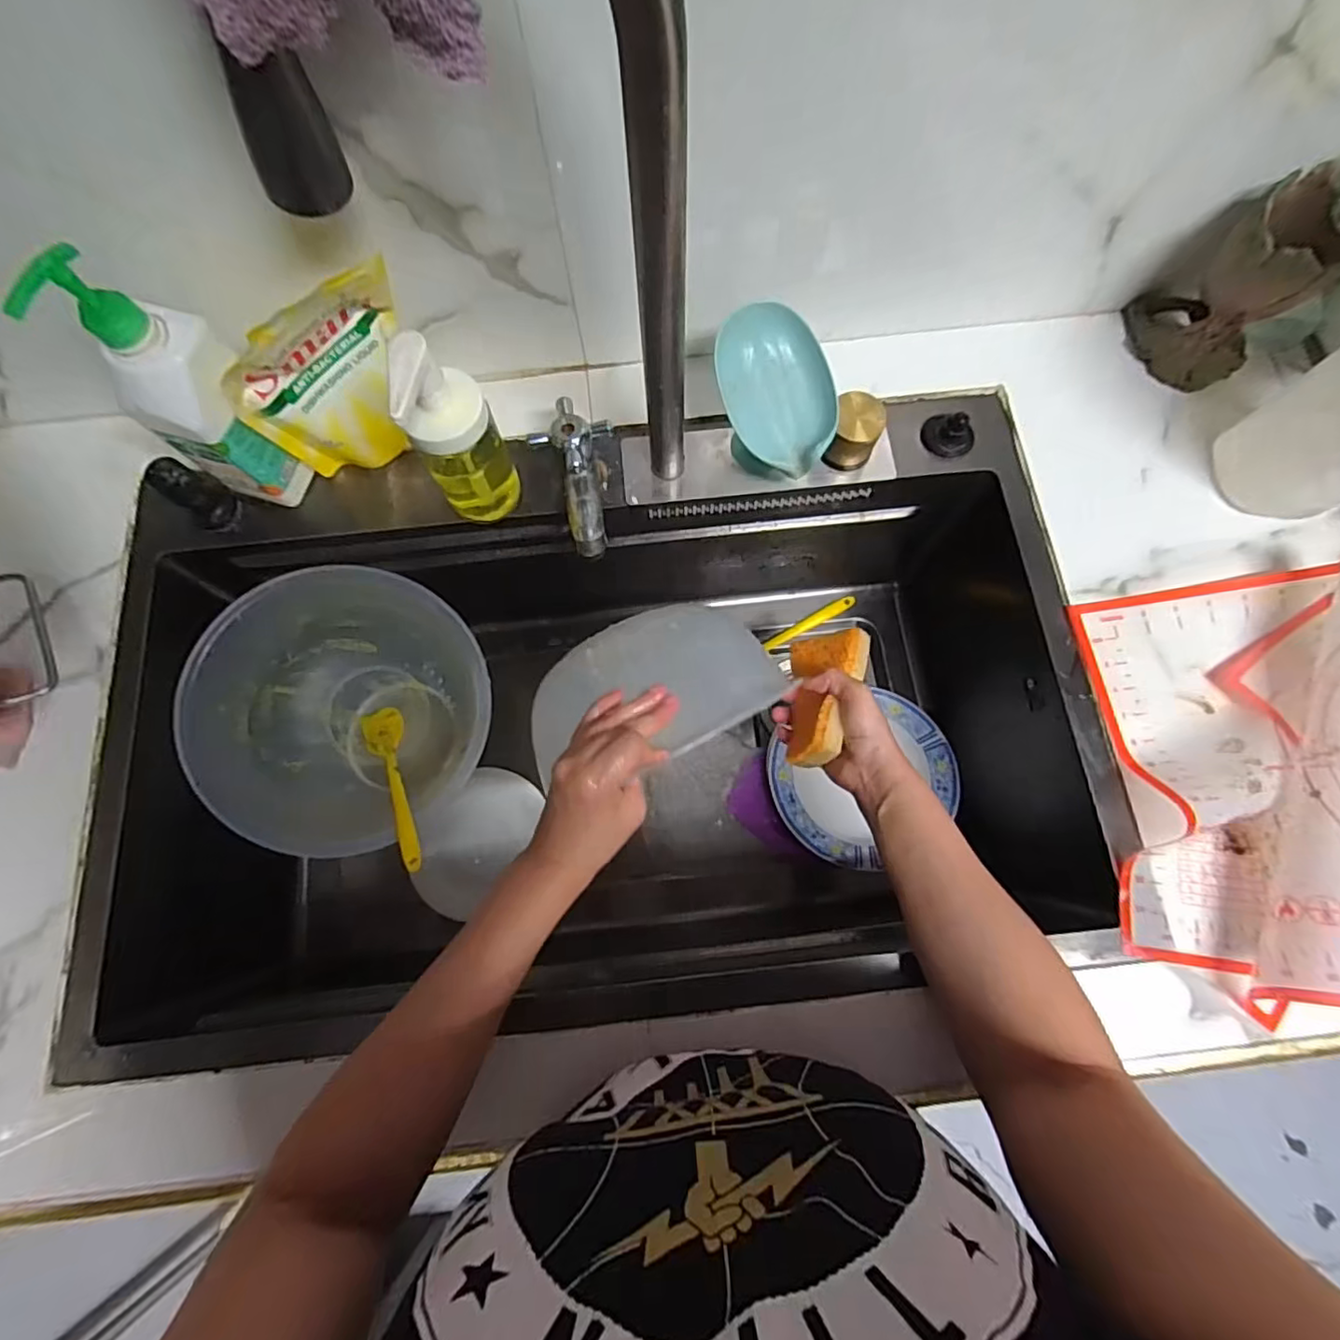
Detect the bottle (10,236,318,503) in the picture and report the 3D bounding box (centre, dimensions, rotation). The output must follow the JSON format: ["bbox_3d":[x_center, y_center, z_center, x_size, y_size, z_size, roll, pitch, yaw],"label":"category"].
[{"bbox_3d":[-0.327,-0.188,0.422,0.051,0.202,0.071,37,78,11],"label":"bottle"}]

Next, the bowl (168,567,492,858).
[{"bbox_3d":[-0.285,0.035,0.567,0.234,0.151,0.225,0,74,1],"label":"bowl"}]

